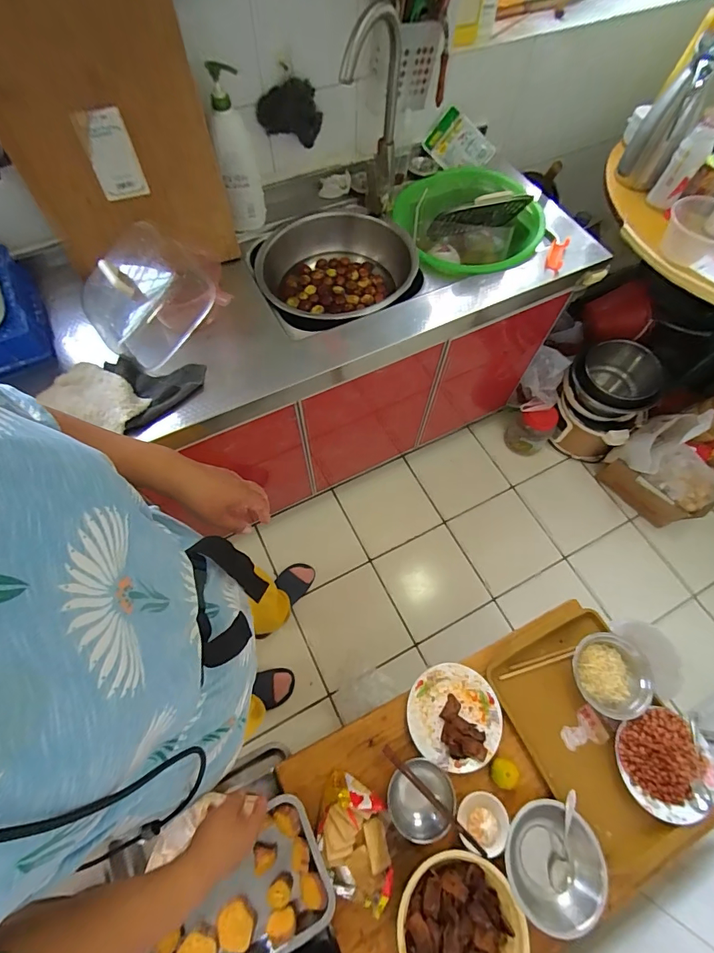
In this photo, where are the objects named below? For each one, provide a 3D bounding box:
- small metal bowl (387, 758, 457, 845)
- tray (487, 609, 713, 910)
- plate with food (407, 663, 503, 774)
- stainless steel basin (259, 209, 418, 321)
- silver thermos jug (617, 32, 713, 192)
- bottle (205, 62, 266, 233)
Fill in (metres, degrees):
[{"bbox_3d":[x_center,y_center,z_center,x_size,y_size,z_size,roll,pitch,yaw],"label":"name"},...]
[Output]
[{"bbox_3d":[0.123,0.631,0.814,0.119,0.053,0.133,19,67,8],"label":"small metal bowl"},{"bbox_3d":[0.518,0.553,0.890,0.298,0.048,0.441,-23,68,-11],"label":"tray"},{"bbox_3d":[0.213,0.513,0.897,0.197,0.031,0.194,0,66,-1],"label":"plate with food"},{"bbox_3d":[-0.056,-0.488,1.008,0.347,0.105,0.350,0,66,-1],"label":"stainless steel basin"},{"bbox_3d":[0.725,-0.824,0.971,0.096,0.254,0.112,23,67,9],"label":"silver thermos jug"},{"bbox_3d":[-0.256,-0.677,0.883,0.079,0.271,0.088,-12,66,-6],"label":"bottle"}]

